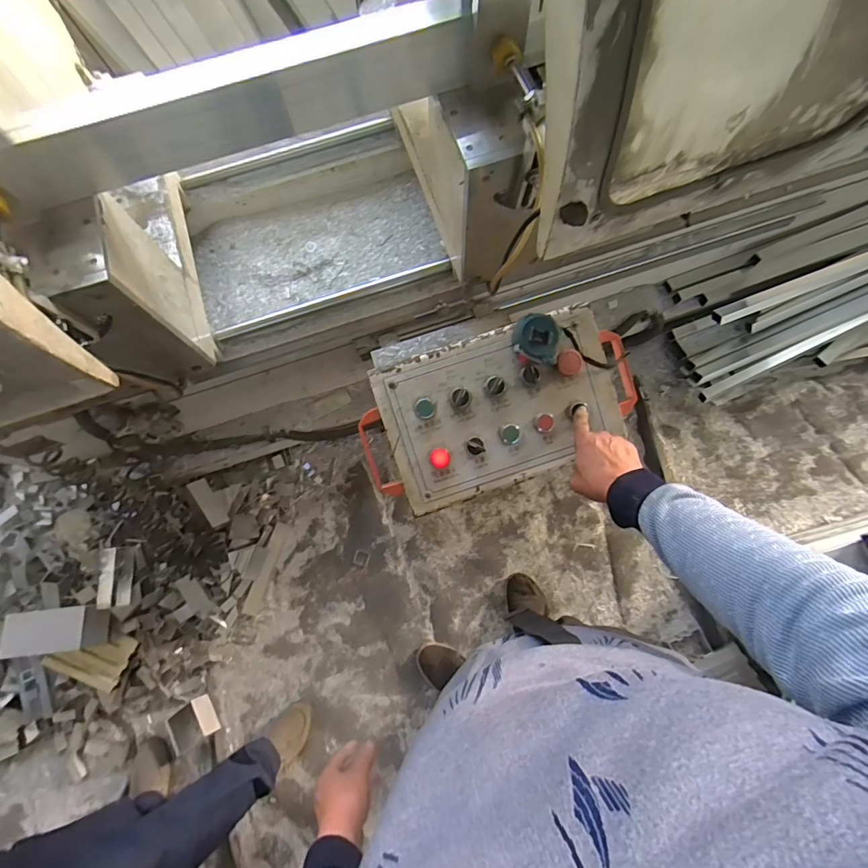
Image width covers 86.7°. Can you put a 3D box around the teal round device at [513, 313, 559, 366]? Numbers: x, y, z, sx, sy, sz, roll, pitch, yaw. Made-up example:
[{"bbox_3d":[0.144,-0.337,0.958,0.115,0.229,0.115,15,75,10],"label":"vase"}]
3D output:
[{"bbox_3d":[0.148,-0.138,0.657,0.068,0.033,0.060,22,76,8],"label":"teal round device"}]

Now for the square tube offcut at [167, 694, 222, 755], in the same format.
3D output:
[{"bbox_3d":[-0.649,0.776,1.228,0.124,0.046,0.098,-31,75,-7],"label":"square tube offcut"}]

